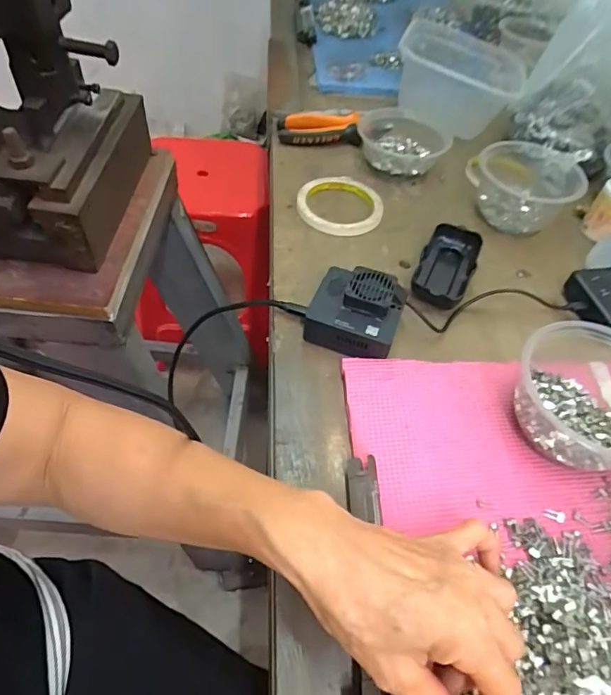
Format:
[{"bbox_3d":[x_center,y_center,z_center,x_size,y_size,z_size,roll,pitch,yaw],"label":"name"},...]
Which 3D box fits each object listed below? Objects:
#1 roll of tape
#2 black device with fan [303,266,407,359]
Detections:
[{"bbox_3d":[0.040,-0.162,0.550,0.094,0.013,0.093,3,53,-4],"label":"roll of tape"},{"bbox_3d":[0.044,-0.033,0.431,0.082,0.043,0.075,19,53,10],"label":"black device with fan"}]

